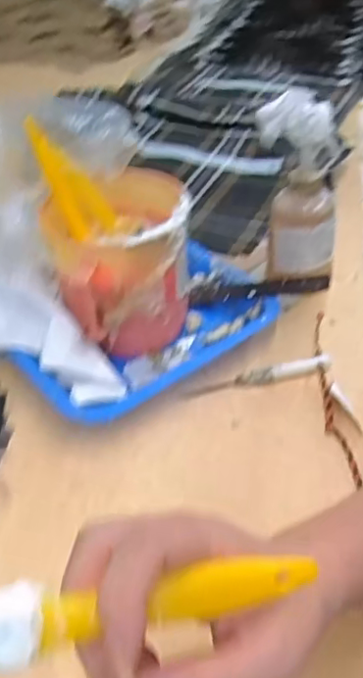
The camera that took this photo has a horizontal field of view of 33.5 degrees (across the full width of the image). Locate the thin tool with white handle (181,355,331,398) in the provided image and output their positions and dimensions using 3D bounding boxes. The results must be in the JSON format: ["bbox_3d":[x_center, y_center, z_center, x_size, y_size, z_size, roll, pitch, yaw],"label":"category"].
[{"bbox_3d":[0.062,0.030,0.495,0.123,0.009,0.013,-9,41,-7],"label":"thin tool with white handle"}]

